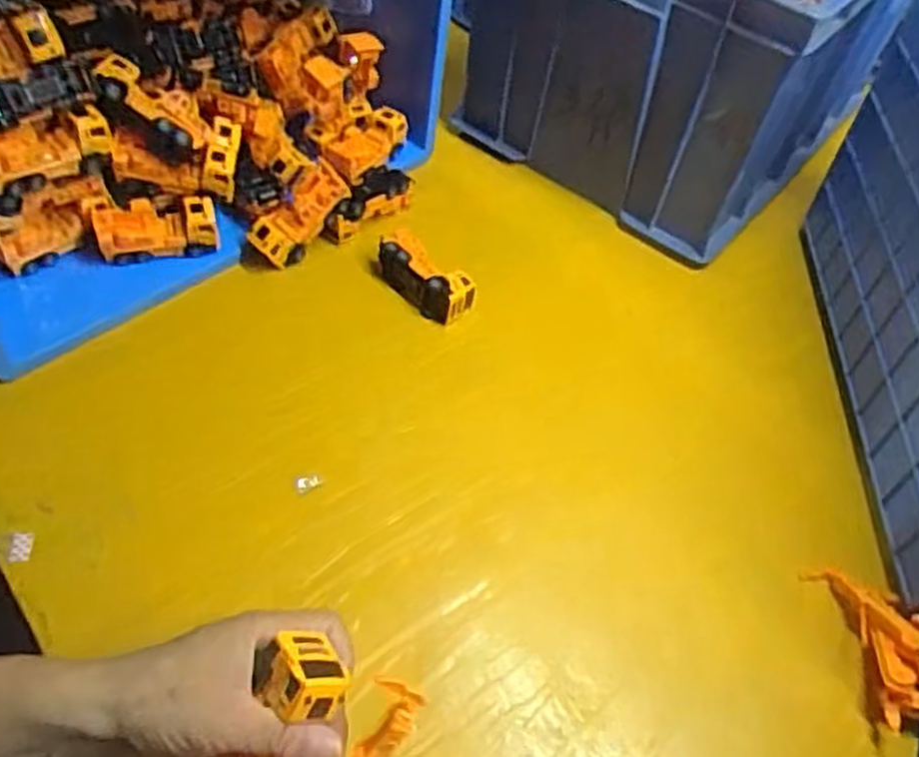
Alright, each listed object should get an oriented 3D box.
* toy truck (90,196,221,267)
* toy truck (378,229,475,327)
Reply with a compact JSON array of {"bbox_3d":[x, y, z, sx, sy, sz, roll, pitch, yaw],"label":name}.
[{"bbox_3d":[-0.269,-0.135,0.706,0.101,0.045,0.044,-9,52,-15],"label":"toy truck"},{"bbox_3d":[-0.035,-0.096,0.739,0.046,0.039,0.105,-34,62,-31],"label":"toy truck"}]

